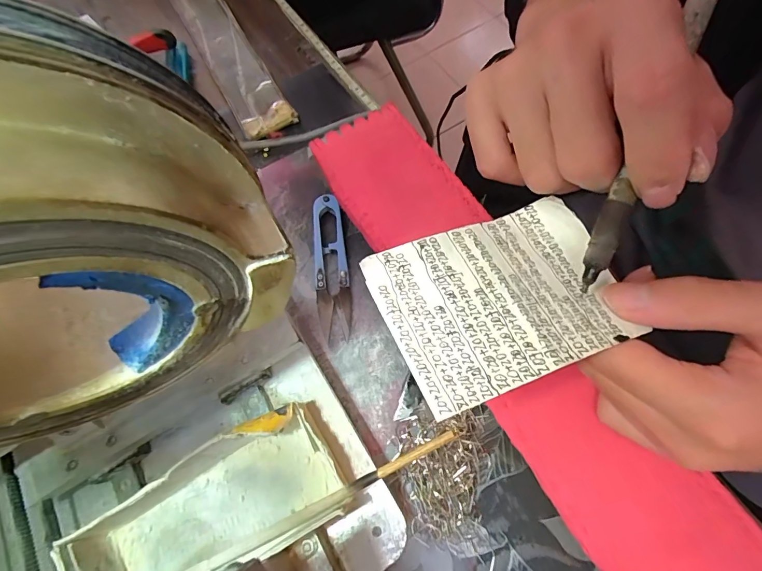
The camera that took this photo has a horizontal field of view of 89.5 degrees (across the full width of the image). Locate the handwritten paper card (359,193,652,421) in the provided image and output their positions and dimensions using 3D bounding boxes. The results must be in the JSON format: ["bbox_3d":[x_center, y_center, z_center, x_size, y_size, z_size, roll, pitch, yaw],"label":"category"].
[{"bbox_3d":[0.049,0.002,0.156,0.097,0.022,0.069,-23,69,-7],"label":"handwritten paper card"}]

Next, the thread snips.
[{"bbox_3d":[-0.034,-0.014,0.257,0.021,0.010,0.100,-8,68,-1],"label":"thread snips"}]

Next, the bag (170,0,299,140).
[{"bbox_3d":[-0.147,-0.226,0.348,0.043,0.012,0.255,-28,70,-9],"label":"bag"}]

